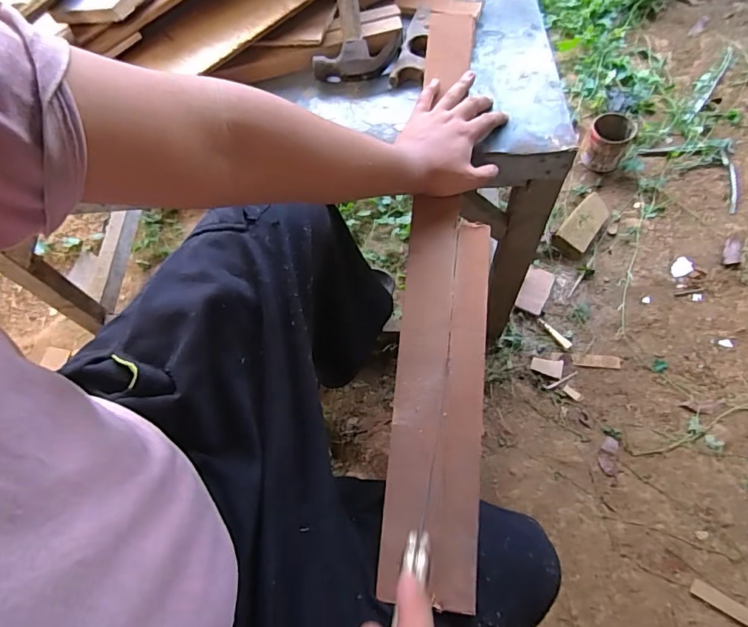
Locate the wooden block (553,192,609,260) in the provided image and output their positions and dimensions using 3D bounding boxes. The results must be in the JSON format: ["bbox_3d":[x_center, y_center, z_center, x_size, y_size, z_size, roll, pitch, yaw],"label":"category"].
[{"bbox_3d":[0.524,-0.222,1.192,0.083,0.038,0.189,39,75,15],"label":"wooden block"}]

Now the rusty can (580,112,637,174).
[{"bbox_3d":[0.613,-0.453,1.252,0.107,0.088,0.133,33,72,11],"label":"rusty can"}]

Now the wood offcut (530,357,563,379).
[{"bbox_3d":[0.387,0.121,1.070,0.066,0.009,0.040,13,70,7],"label":"wood offcut"}]

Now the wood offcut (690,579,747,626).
[{"bbox_3d":[0.627,0.516,0.834,0.131,0.010,0.027,25,70,25],"label":"wood offcut"}]

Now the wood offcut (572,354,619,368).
[{"bbox_3d":[0.493,0.105,1.061,0.101,0.008,0.029,6,69,4],"label":"wood offcut"}]

